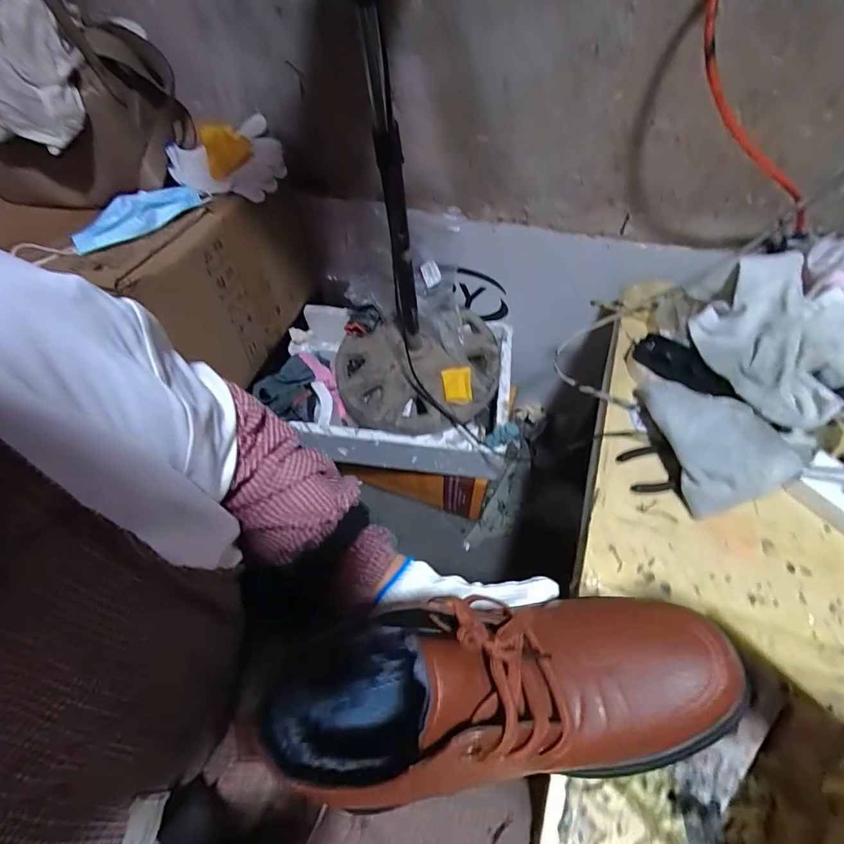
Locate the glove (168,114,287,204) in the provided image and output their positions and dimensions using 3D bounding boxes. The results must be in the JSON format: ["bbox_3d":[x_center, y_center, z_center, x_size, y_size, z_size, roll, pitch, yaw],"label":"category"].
[{"bbox_3d":[-0.284,-0.381,0.679,0.157,0.037,0.156,-19,60,-11],"label":"glove"}]

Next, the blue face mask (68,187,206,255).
[{"bbox_3d":[-0.374,-0.271,0.602,0.163,0.029,0.076,-26,61,-15],"label":"blue face mask"}]

